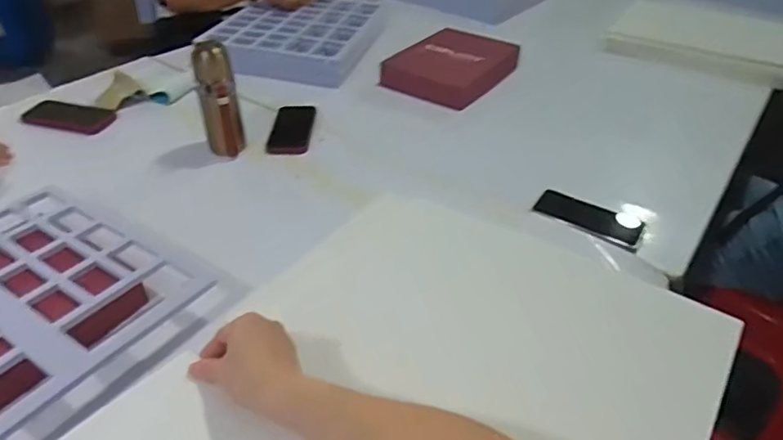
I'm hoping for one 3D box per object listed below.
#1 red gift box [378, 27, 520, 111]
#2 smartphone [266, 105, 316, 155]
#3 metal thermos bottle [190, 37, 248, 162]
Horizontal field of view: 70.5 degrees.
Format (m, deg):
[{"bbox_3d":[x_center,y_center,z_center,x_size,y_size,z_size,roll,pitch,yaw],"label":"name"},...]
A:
[{"bbox_3d":[0.148,-0.356,1.265,0.234,0.071,0.305,22,41,25],"label":"red gift box"},{"bbox_3d":[-0.188,-0.173,1.051,0.073,0.010,0.177,1,37,-1],"label":"smartphone"},{"bbox_3d":[-0.293,-0.200,0.950,0.065,0.192,0.053,-10,38,-16],"label":"metal thermos bottle"}]

